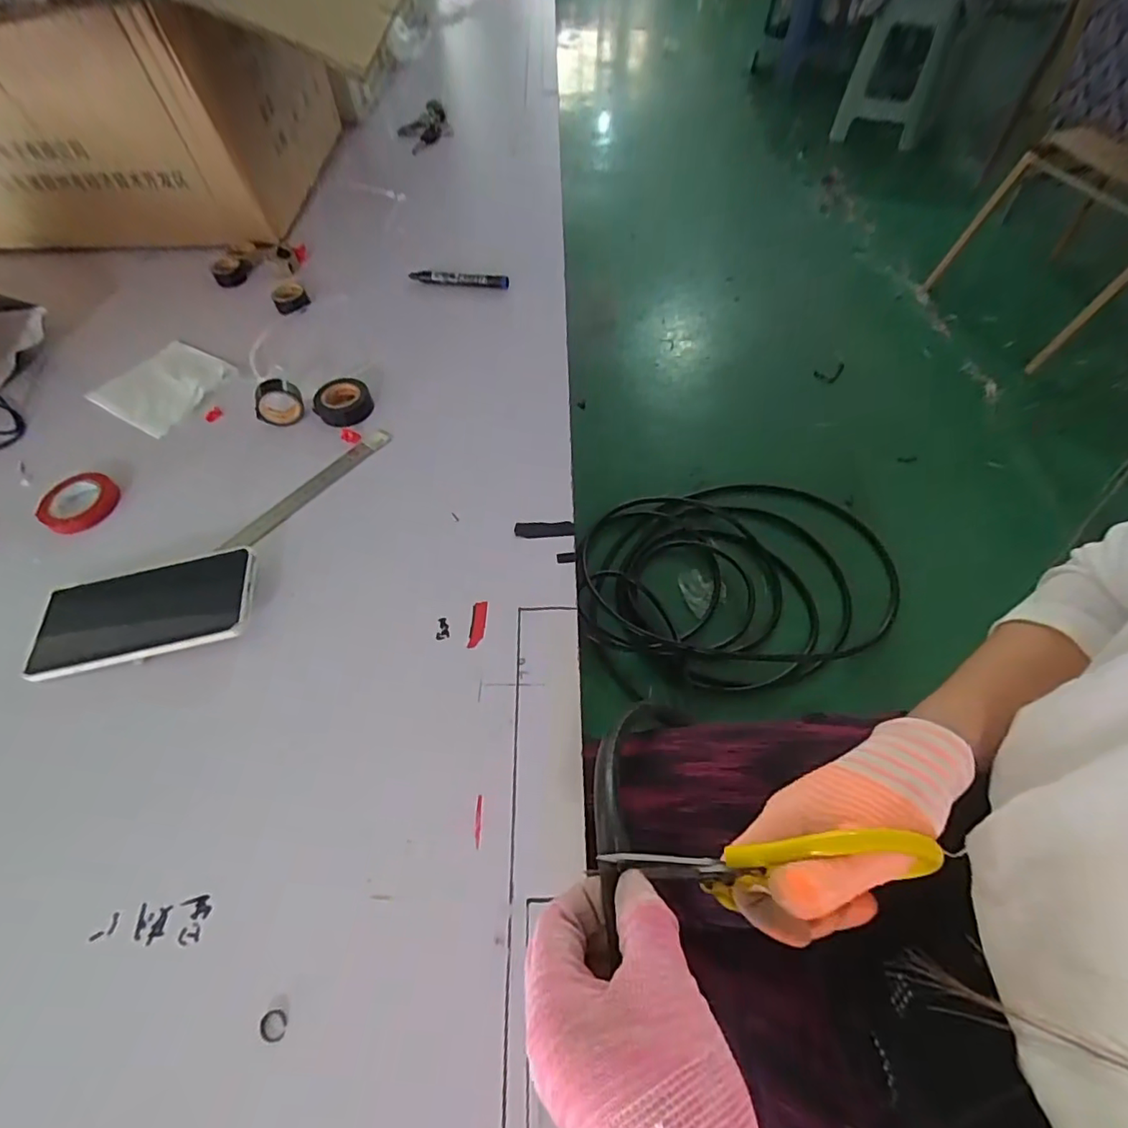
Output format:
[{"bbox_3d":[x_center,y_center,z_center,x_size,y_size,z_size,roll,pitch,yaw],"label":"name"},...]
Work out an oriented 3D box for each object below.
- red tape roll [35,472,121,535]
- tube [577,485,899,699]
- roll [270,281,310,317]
[{"bbox_3d":[-0.433,-0.055,0.491,0.052,0.014,0.062,29,63,20],"label":"red tape roll"},{"bbox_3d":[0.380,0.029,1.233,0.709,0.075,0.513,-7,50,-8],"label":"tube"},{"bbox_3d":[-0.322,-0.314,0.644,0.038,0.021,0.034,-29,61,-15],"label":"roll"}]

